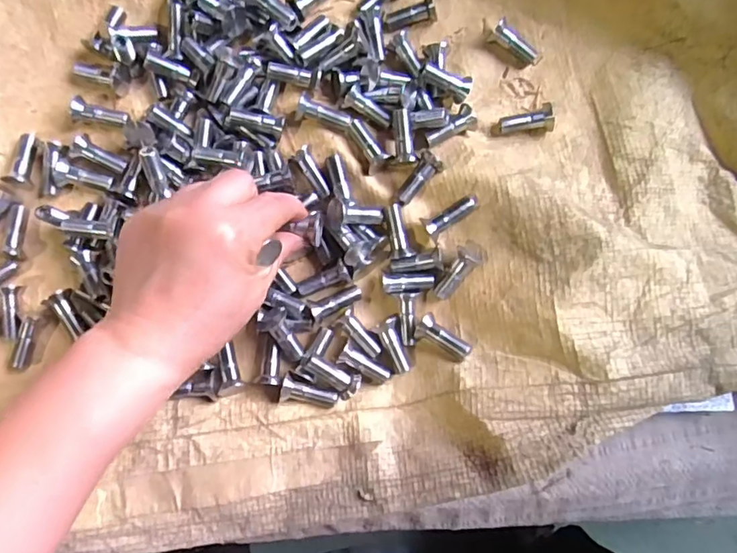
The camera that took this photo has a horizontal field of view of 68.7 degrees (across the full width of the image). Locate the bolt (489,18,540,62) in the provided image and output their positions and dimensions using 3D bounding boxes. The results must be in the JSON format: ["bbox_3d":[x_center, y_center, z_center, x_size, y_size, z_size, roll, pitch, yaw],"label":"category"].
[{"bbox_3d":[0.102,-0.161,0.373,0.037,0.011,0.014,32,86,-8],"label":"bolt"}]

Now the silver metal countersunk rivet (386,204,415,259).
[{"bbox_3d":[0.019,-0.029,0.349,0.015,0.013,0.034,-10,83,-2],"label":"silver metal countersunk rivet"}]

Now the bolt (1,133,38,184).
[{"bbox_3d":[-0.231,-0.079,0.362,0.011,0.012,0.035,13,83,1],"label":"bolt"}]

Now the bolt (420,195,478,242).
[{"bbox_3d":[0.054,-0.038,0.345,0.038,0.017,0.014,-30,84,-4],"label":"bolt"}]

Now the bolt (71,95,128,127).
[{"bbox_3d":[-0.181,-0.110,0.367,0.035,0.016,0.014,13,83,-11],"label":"bolt"}]

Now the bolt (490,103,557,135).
[{"bbox_3d":[0.106,-0.105,0.370,0.040,0.012,0.015,-8,82,16],"label":"bolt"}]

